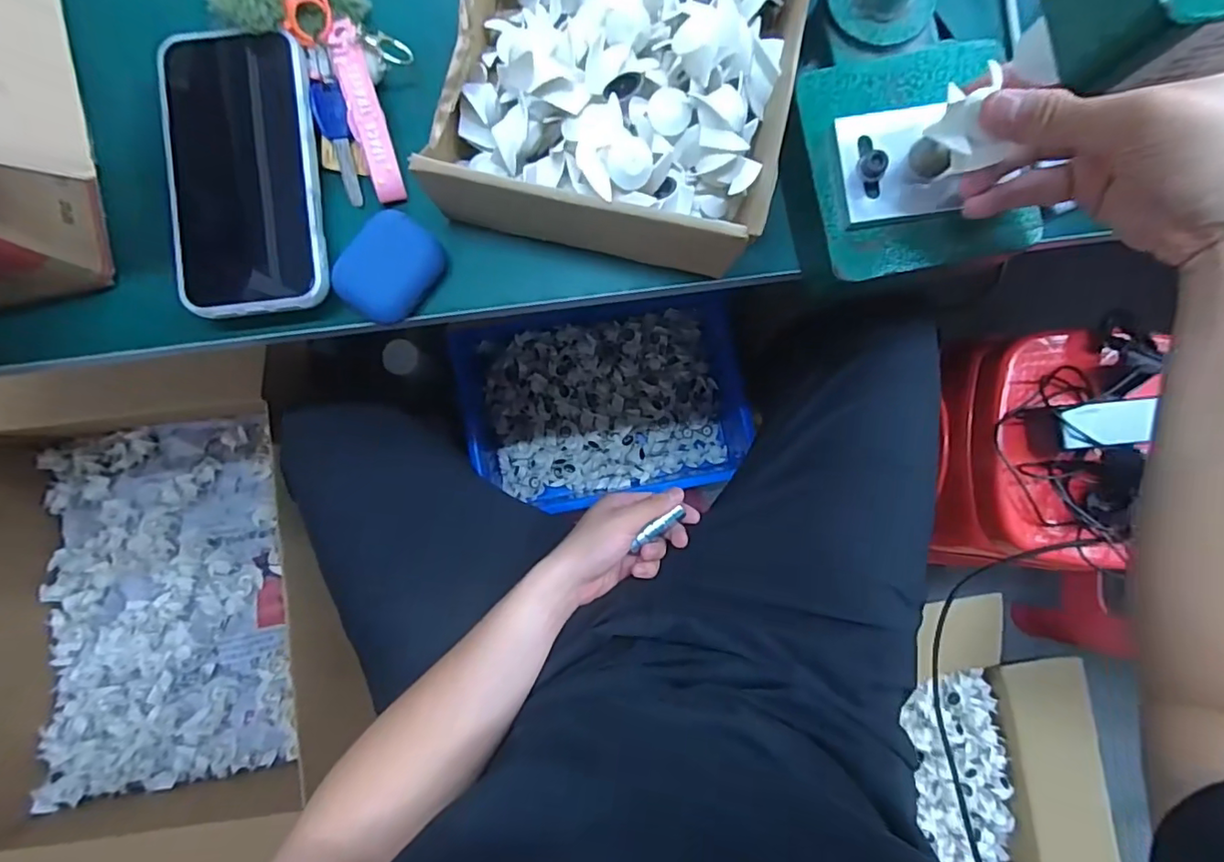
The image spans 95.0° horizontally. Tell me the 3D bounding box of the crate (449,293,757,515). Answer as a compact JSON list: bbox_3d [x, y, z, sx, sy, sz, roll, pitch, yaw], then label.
[{"bbox_3d":[0.000,-0.061,1.014,0.505,0.144,0.360,-8,87,-1],"label":"crate"}]

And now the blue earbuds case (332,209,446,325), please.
[{"bbox_3d":[-0.137,-0.100,0.345,0.046,0.019,0.063,37,87,1],"label":"blue earbuds case"}]

